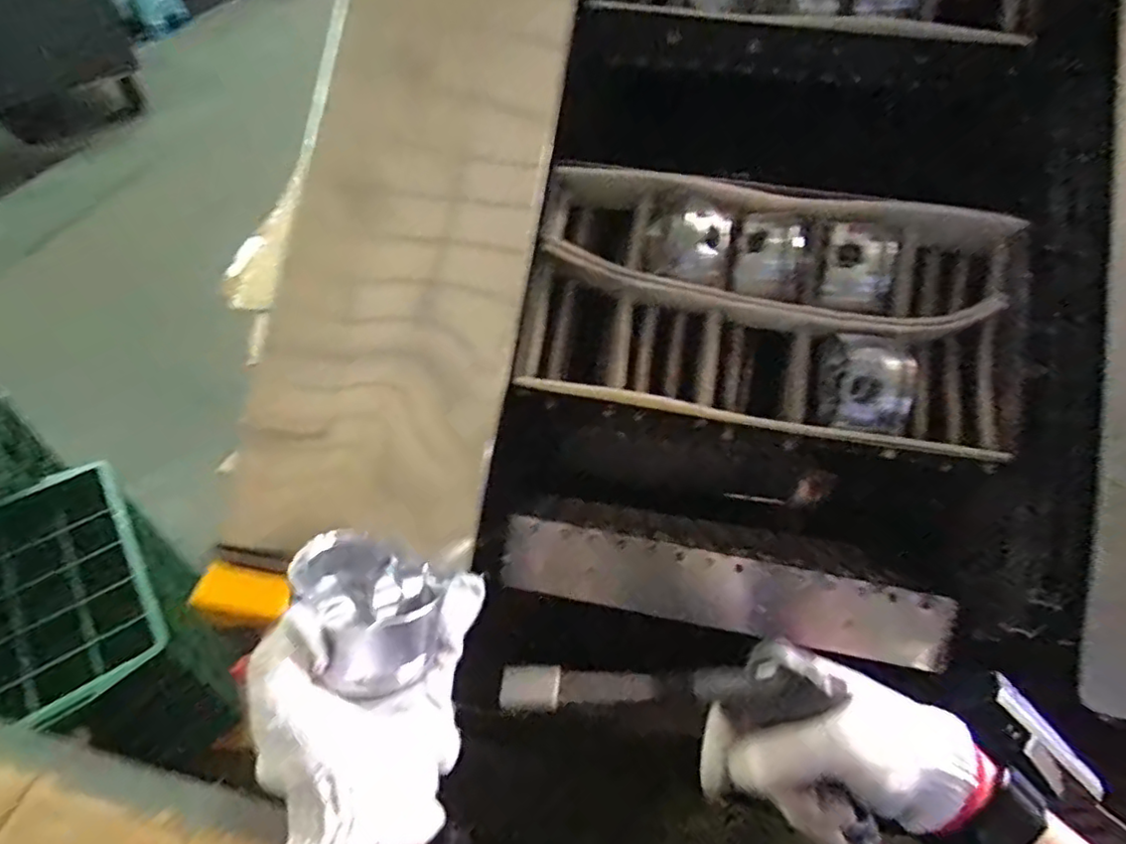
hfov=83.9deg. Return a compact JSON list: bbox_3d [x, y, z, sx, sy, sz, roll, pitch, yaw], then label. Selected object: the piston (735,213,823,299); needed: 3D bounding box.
[{"bbox_3d":[0.198,-0.154,0.579,0.075,0.052,0.075,14,49,8],"label":"piston"}]

